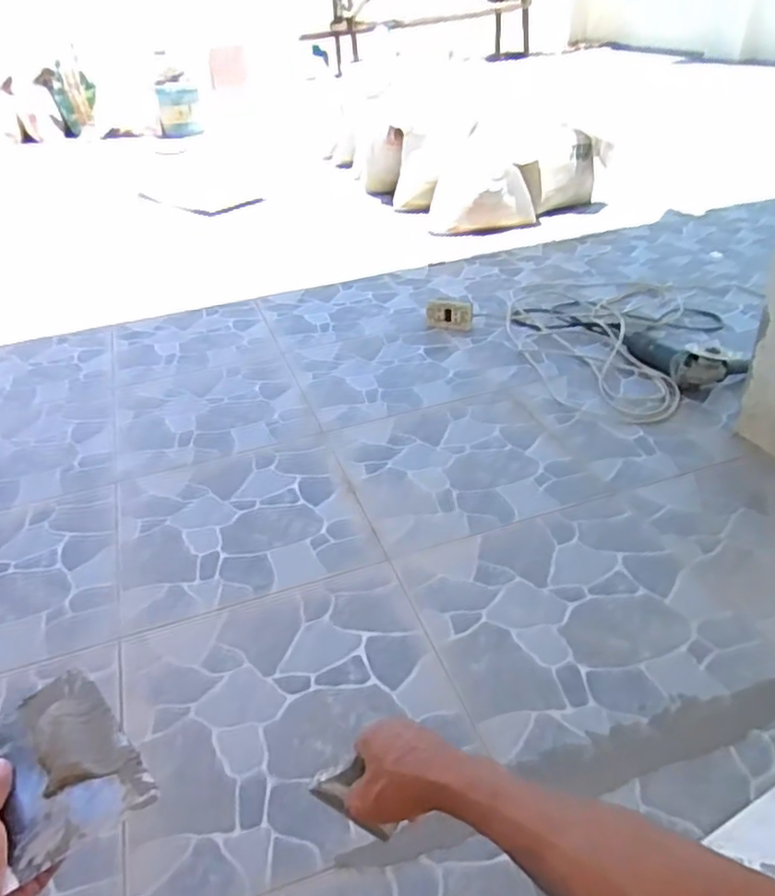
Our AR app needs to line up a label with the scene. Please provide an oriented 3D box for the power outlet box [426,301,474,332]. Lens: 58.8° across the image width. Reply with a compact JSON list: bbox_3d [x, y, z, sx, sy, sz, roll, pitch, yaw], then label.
[{"bbox_3d":[0.155,-0.336,1.740,0.122,0.063,0.048,8,37,16],"label":"power outlet box"}]

